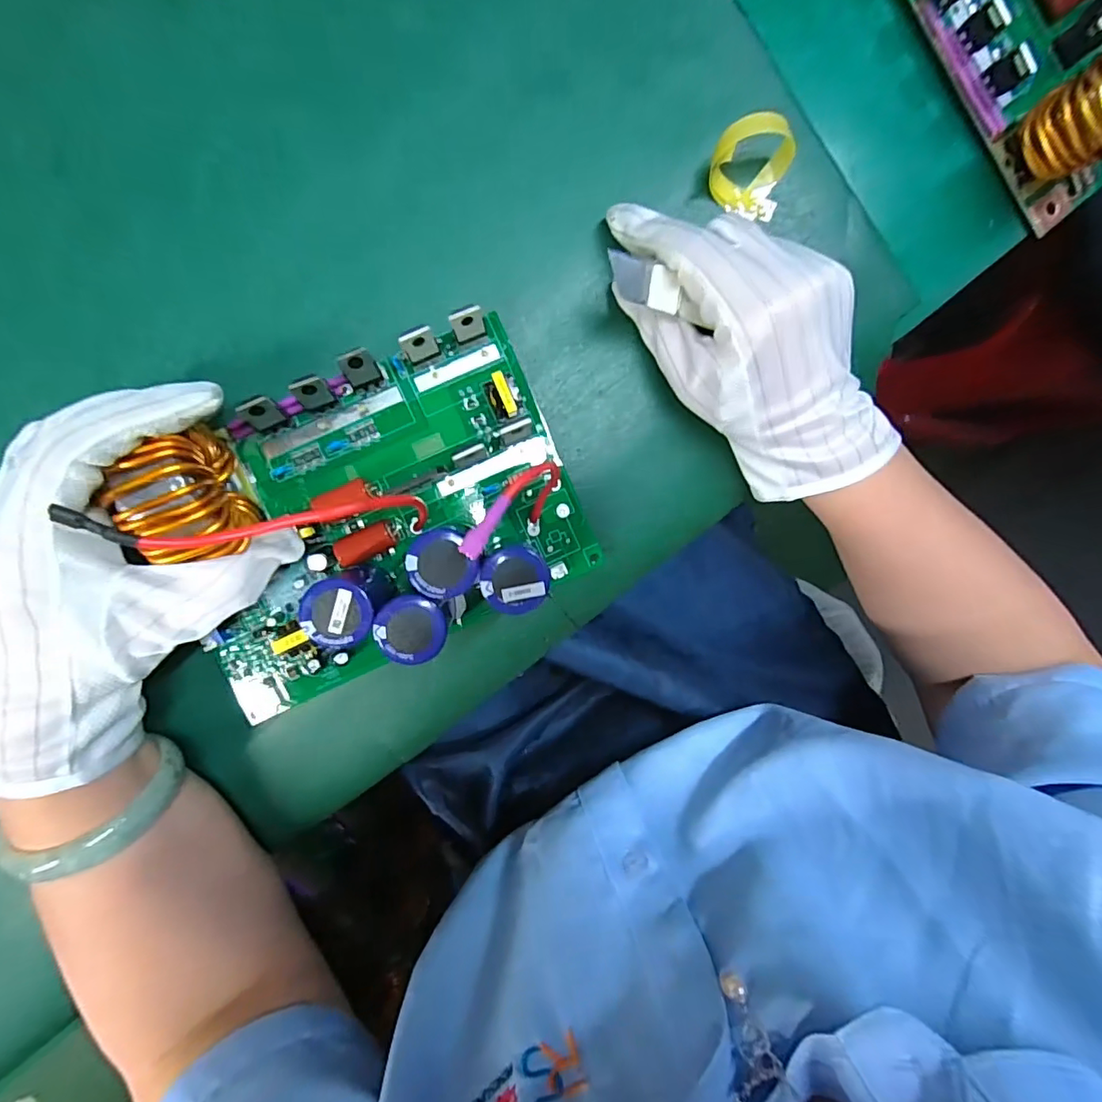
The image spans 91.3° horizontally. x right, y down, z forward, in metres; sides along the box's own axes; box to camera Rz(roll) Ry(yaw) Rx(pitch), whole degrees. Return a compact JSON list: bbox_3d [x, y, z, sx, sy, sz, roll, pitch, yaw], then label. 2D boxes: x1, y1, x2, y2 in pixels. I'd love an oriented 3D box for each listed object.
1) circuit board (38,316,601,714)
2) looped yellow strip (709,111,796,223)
[{"bbox_3d":[-0.086,-0.014,0.237,0.191,0.079,0.132,-23,100,-2],"label":"circuit board"},{"bbox_3d":[0.097,-0.184,0.260,0.041,0.029,0.033,-1,98,-6],"label":"looped yellow strip"}]

